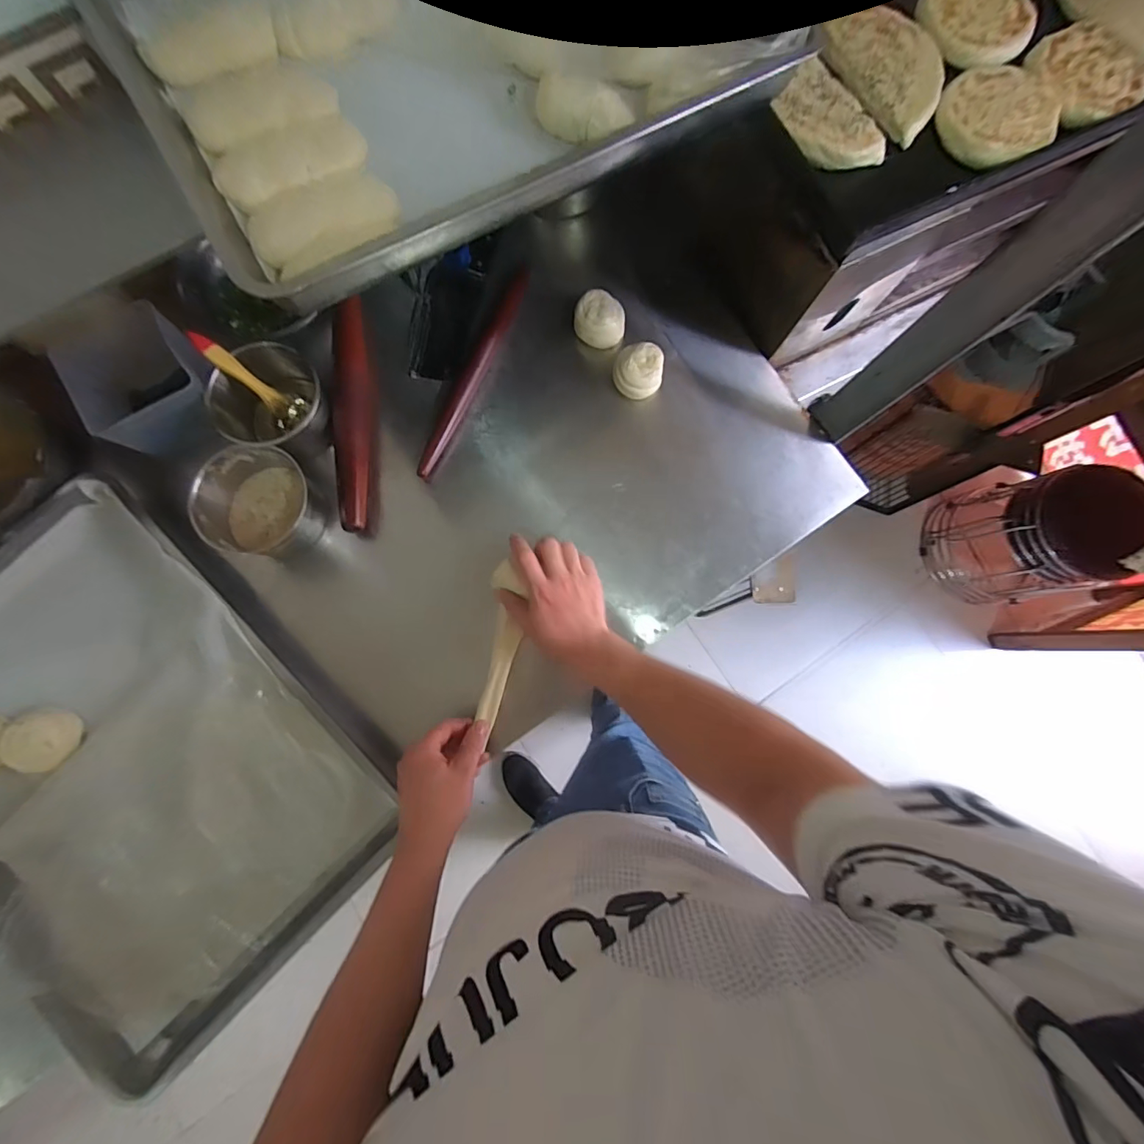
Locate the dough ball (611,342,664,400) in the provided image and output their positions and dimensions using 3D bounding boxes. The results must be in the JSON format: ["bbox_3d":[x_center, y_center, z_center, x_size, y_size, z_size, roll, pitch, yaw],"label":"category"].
[{"bbox_3d":[0.090,-0.272,0.659,0.068,0.041,0.069,0,80,-3],"label":"dough ball"}]

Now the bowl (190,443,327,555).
[{"bbox_3d":[-0.374,-0.082,0.601,0.121,0.073,0.120,0,80,-3],"label":"bowl"}]

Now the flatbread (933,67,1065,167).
[{"bbox_3d":[0.474,-0.510,0.546,0.126,0.012,0.120,0,80,-3],"label":"flatbread"}]

